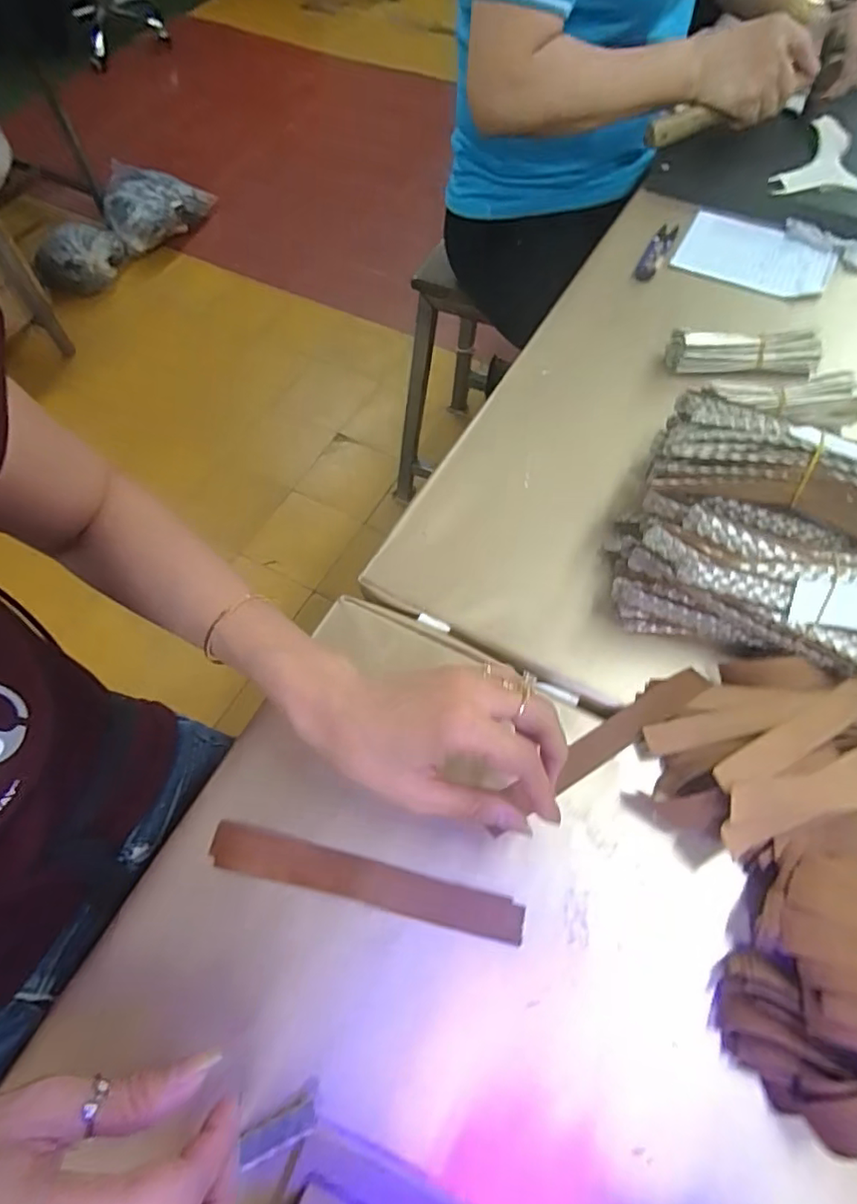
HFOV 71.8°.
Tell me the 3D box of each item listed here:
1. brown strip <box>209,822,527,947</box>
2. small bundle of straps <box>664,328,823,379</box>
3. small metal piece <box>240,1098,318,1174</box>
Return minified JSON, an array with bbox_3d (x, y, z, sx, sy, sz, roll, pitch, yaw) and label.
[{"bbox_3d":[-0.035,0.151,0.322,0.172,0.004,0.024,11,63,7],"label":"brown strip"},{"bbox_3d":[0.264,-0.208,0.494,0.118,0.026,0.026,5,63,4],"label":"small bundle of straps"},{"bbox_3d":[-0.068,0.239,0.266,0.036,0.004,0.012,-26,53,-6],"label":"small metal piece"}]

